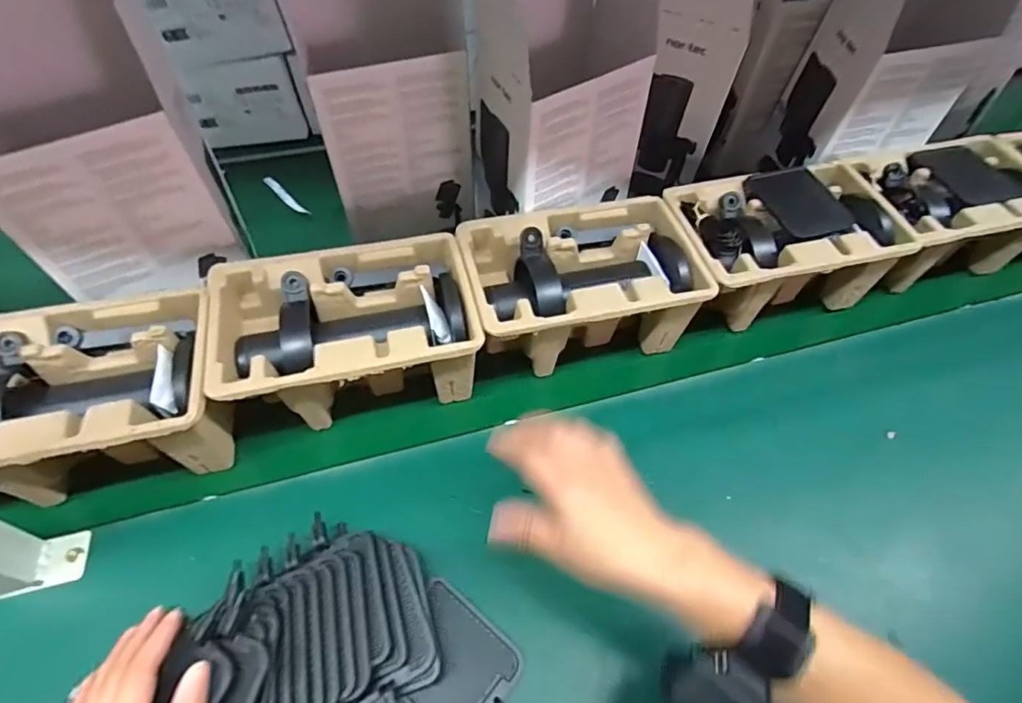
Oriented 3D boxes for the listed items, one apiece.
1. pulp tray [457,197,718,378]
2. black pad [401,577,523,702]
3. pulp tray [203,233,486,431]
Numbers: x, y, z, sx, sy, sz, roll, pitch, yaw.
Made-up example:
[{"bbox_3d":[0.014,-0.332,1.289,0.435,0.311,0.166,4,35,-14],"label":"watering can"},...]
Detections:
[{"bbox_3d":[0.070,-0.065,0.563,0.229,0.096,0.157,-13,55,-12],"label":"pulp tray"},{"bbox_3d":[-0.038,0.239,0.401,0.112,0.008,0.078,32,59,24],"label":"black pad"},{"bbox_3d":[-0.150,-0.012,0.515,0.223,0.101,0.150,-12,55,-11],"label":"pulp tray"}]

